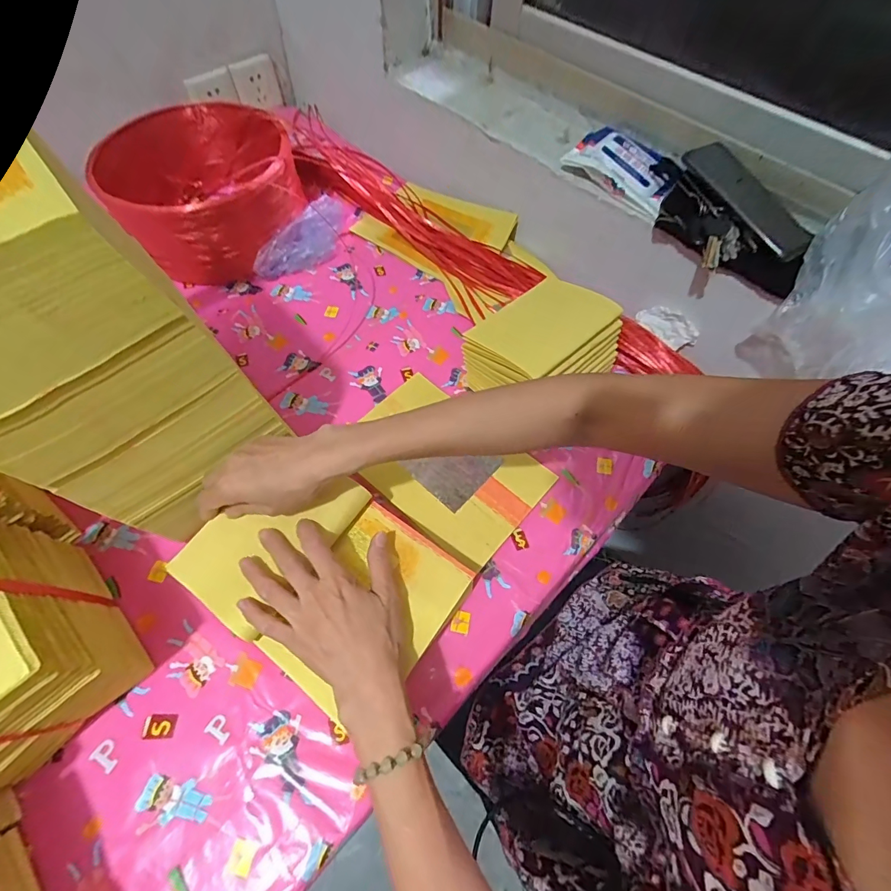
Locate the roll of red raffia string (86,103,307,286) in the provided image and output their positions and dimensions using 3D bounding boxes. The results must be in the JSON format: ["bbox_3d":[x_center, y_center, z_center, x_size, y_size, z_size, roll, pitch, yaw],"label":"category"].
[{"bbox_3d":[-0.358,-0.397,0.661,0.243,0.130,0.258,1,61,-2],"label":"roll of red raffia string"}]

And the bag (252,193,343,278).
[{"bbox_3d":[-0.210,-0.327,0.668,0.067,0.054,0.190,28,63,12],"label":"bag"}]

